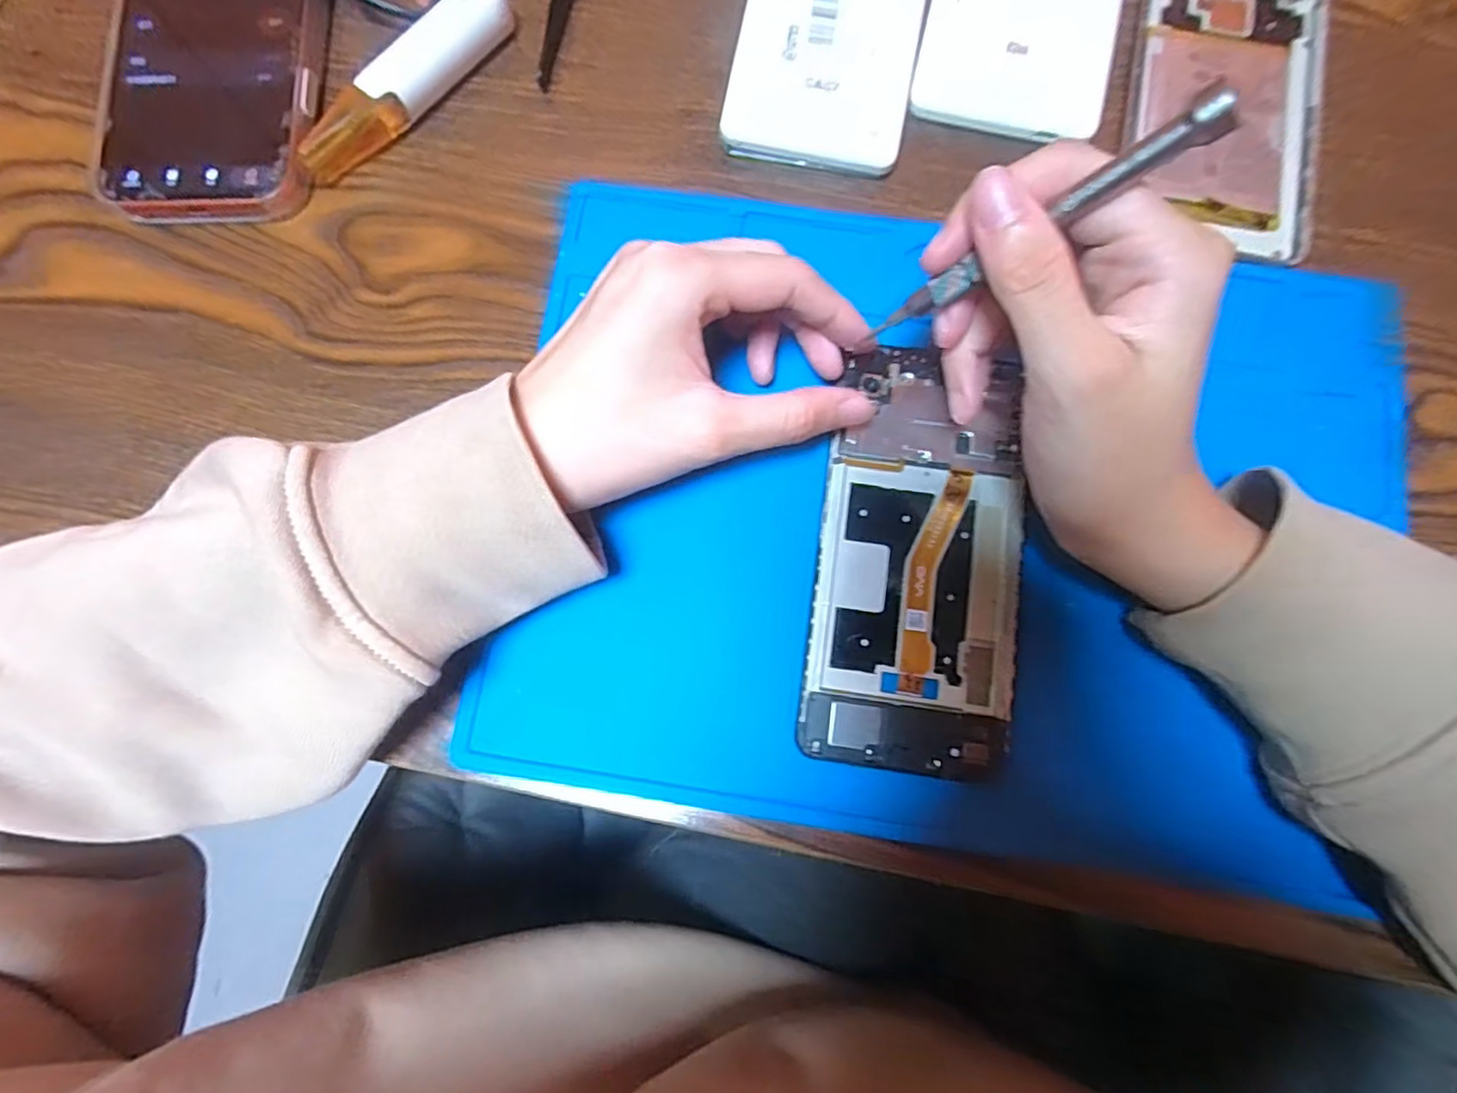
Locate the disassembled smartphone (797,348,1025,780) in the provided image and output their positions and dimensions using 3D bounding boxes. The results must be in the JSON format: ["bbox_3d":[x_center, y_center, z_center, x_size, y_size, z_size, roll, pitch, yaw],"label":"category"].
[{"bbox_3d":[0.068,0.003,0.228,0.069,0.006,0.145,8,80,2],"label":"disassembled smartphone"}]

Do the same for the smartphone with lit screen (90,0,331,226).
[{"bbox_3d":[-0.211,-0.210,0.268,0.087,0.015,0.160,-5,80,0],"label":"smartphone with lit screen"}]

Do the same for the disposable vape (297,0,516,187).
[{"bbox_3d":[-0.129,-0.187,0.261,0.017,0.020,0.105,39,83,7],"label":"disposable vape"}]

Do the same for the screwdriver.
[{"bbox_3d":[0.081,-0.084,0.176,0.009,0.094,0.008,-5,76,-45],"label":"screwdriver"}]

